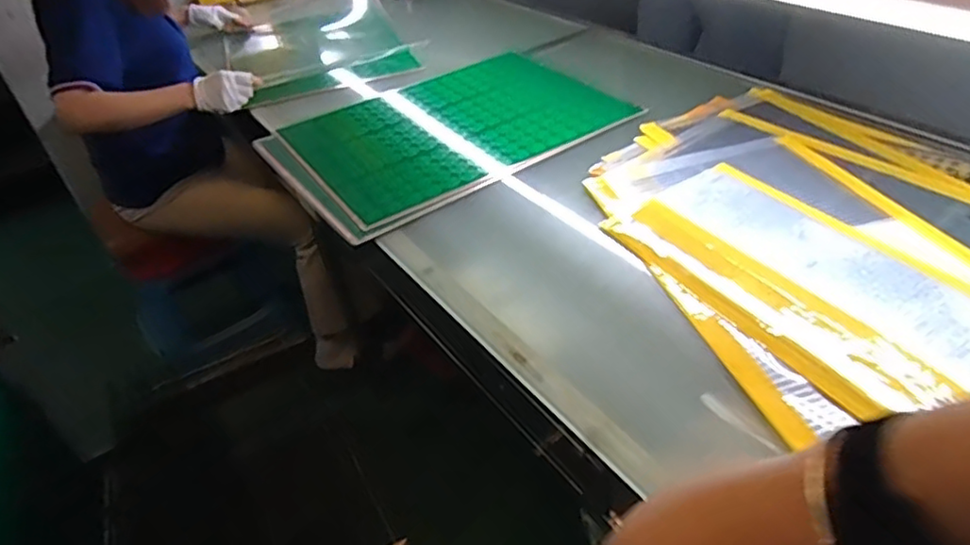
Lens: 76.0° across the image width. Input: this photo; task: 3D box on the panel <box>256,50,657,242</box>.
[{"bbox_3d":[-0.075,-0.275,1.137,0.604,0.015,0.428,-28,44,-23],"label":"panel"}]

